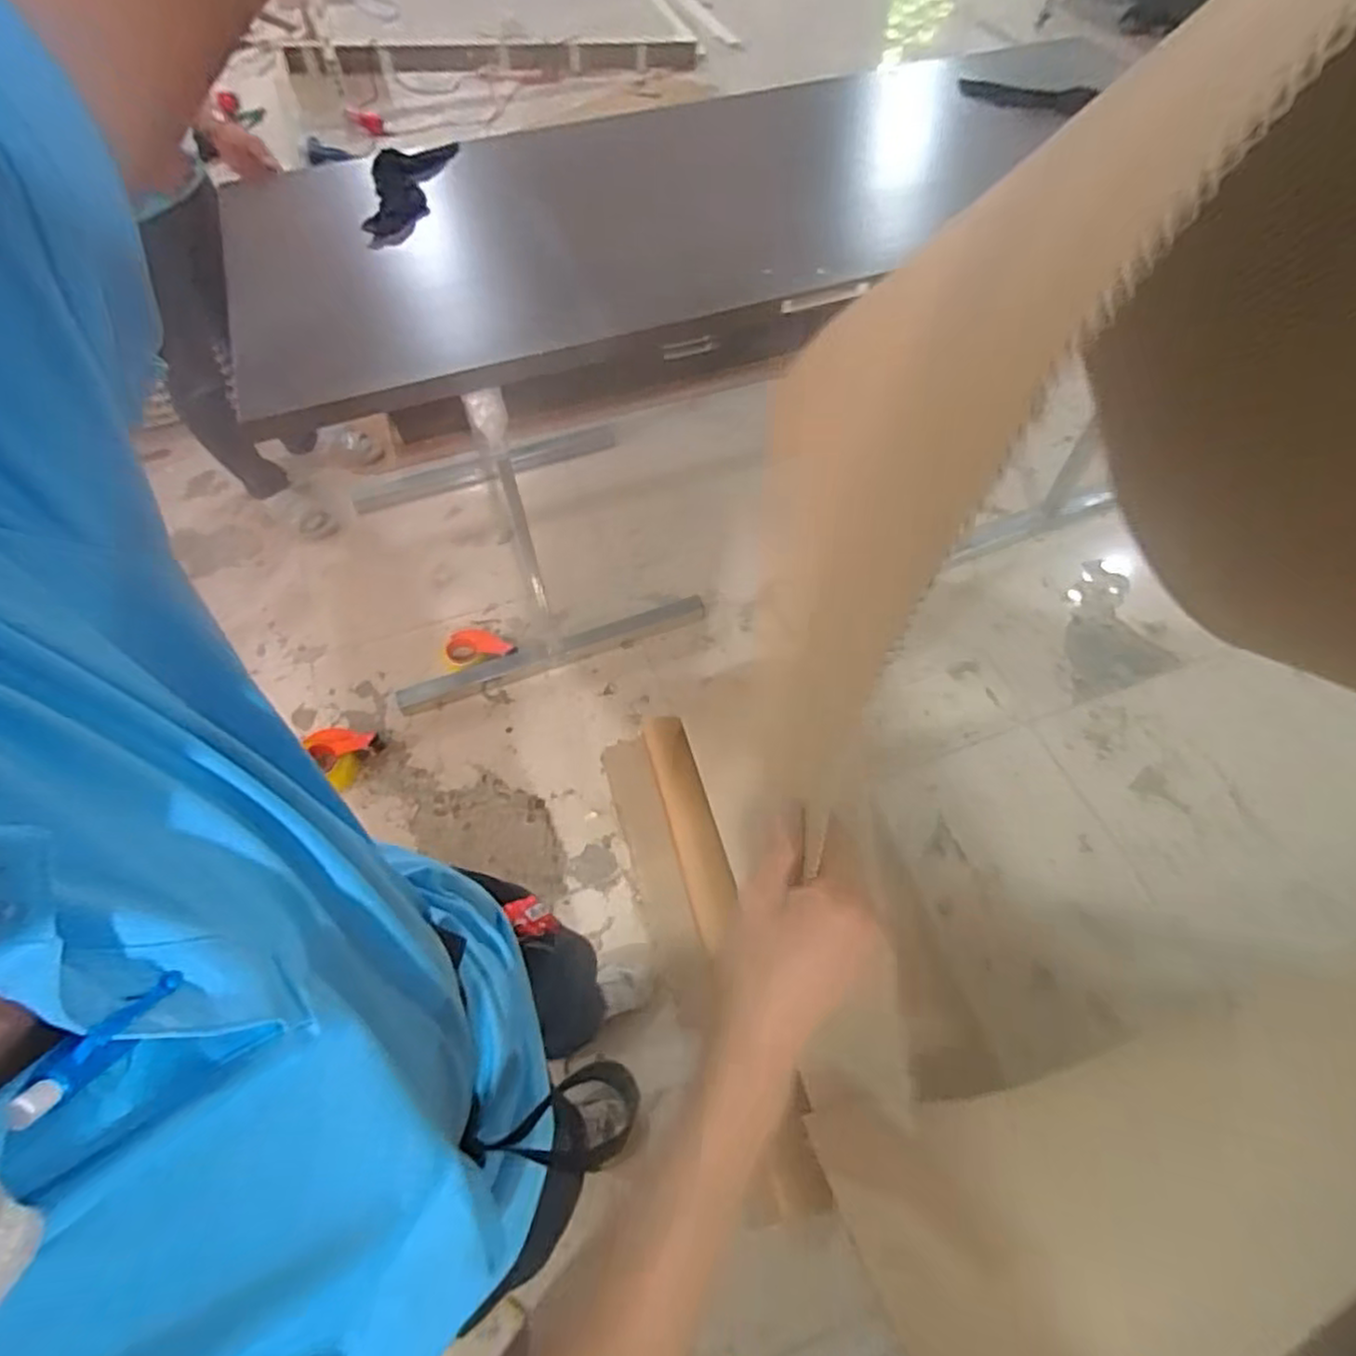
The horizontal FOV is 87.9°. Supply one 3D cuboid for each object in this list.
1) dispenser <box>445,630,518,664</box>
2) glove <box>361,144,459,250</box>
[{"bbox_3d":[-0.499,-0.083,1.795,0.173,0.058,0.078,-2,58,-11],"label":"dispenser"},{"bbox_3d":[-0.534,-0.970,1.400,0.149,0.069,0.278,0,58,1],"label":"glove"}]

